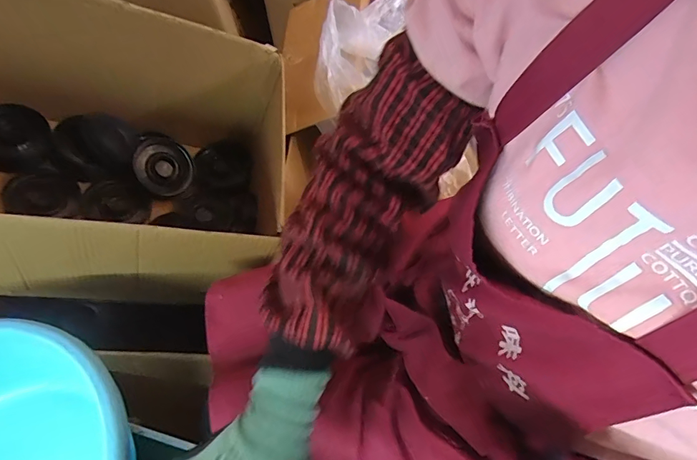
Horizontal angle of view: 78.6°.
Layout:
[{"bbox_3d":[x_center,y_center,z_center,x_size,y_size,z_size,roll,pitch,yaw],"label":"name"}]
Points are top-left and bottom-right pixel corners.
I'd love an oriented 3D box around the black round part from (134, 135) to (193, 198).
[{"bbox_3d":[-0.403,-0.137,0.927,0.117,0.033,0.122,-1,92,-28],"label":"black round part"}]

